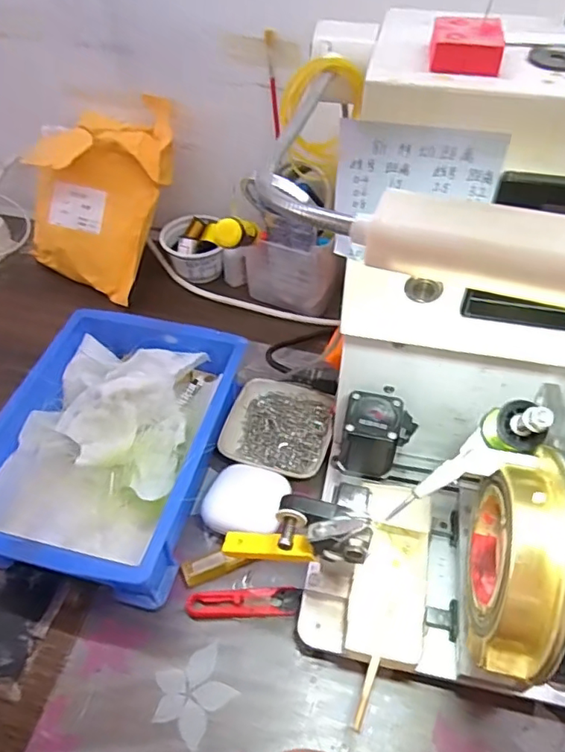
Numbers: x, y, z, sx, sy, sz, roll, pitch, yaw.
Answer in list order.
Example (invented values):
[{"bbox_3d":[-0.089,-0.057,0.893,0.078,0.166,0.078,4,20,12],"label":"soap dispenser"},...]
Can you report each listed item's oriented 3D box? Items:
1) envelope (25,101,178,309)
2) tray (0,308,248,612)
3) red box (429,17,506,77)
[{"bbox_3d":[-0.215,-0.211,0.625,0.150,0.227,0.048,21,20,-4],"label":"envelope"},{"bbox_3d":[-0.144,0.054,0.486,0.182,0.068,0.248,12,51,11],"label":"tray"},{"bbox_3d":[0.080,-0.145,0.238,0.030,0.014,0.030,10,50,9],"label":"red box"}]

